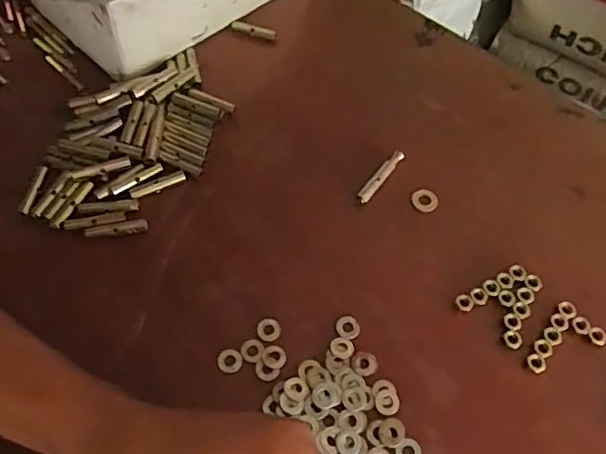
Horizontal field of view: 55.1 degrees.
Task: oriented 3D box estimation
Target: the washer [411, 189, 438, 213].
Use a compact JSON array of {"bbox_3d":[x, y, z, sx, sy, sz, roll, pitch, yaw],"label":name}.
[{"bbox_3d":[0.079,-0.018,0.378,0.016,0.004,0.016,1,59,-1],"label":"washer"}]

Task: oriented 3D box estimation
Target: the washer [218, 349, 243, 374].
[{"bbox_3d":[-0.040,0.073,0.318,0.013,0.004,0.013,-11,60,-8],"label":"washer"}]

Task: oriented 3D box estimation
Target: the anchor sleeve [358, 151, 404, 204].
[{"bbox_3d":[0.052,-0.034,0.384,0.008,0.006,0.049,33,64,17],"label":"anchor sleeve"}]

